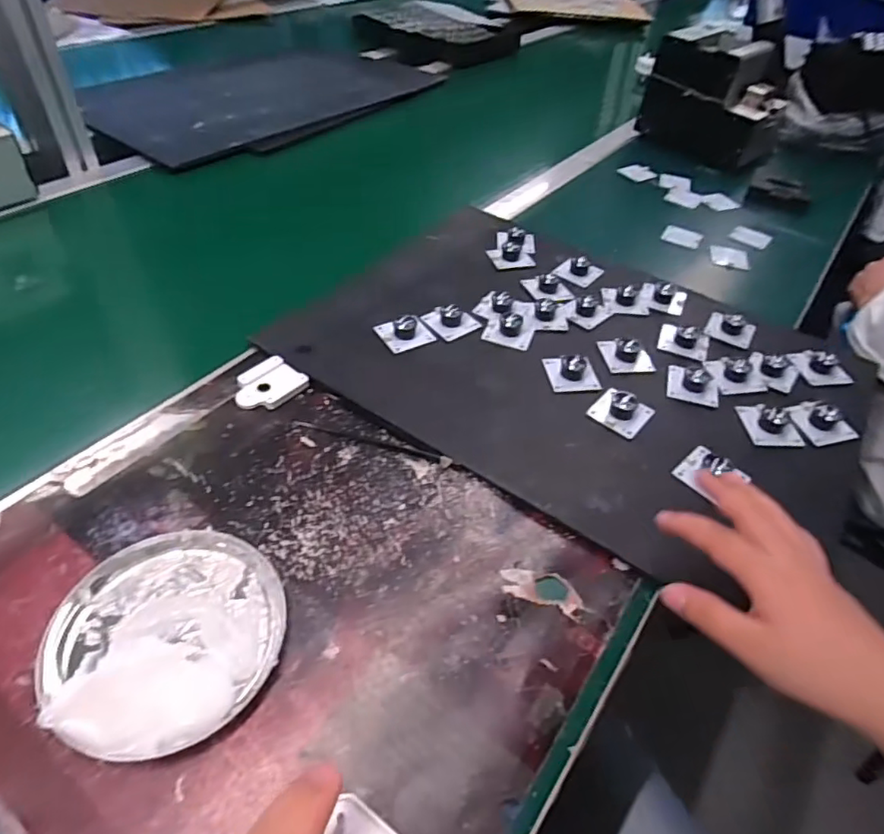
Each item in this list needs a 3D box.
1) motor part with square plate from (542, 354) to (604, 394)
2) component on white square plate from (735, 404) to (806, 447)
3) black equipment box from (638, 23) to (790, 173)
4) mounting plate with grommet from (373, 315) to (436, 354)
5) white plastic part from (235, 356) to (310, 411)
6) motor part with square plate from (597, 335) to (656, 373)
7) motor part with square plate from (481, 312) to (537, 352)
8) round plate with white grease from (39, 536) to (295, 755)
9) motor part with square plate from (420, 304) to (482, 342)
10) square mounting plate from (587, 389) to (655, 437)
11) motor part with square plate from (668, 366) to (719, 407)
[{"bbox_3d":[0.114,-0.044,0.511,0.040,0.014,0.046,-5,46,-9],"label":"motor part with square plate"},{"bbox_3d":[0.273,0.002,0.477,0.037,0.017,0.043,-2,46,-6],"label":"component on white square plate"},{"bbox_3d":[0.429,-0.501,0.899,0.139,0.138,0.192,-28,54,-28],"label":"black equipment box"},{"bbox_3d":[-0.033,-0.081,0.533,0.046,0.017,0.040,-22,51,-23],"label":"mounting plate with grommet"},{"bbox_3d":[-0.146,-0.026,0.481,0.046,0.009,0.055,32,52,24],"label":"white plastic part"},{"bbox_3d":[0.169,-0.063,0.534,0.040,0.015,0.048,-4,46,-9],"label":"motor part with square plate"},{"bbox_3d":[0.064,-0.088,0.547,0.045,0.014,0.046,18,47,12],"label":"motor part with square plate"},{"bbox_3d":[-0.159,0.120,0.330,0.126,0.026,0.127,2,46,-2],"label":"round plate with white grease"},{"bbox_3d":[0.009,-0.096,0.552,0.044,0.018,0.043,-26,53,-27],"label":"motor part with square plate"},{"bbox_3d":[0.150,-0.009,0.477,0.043,0.019,0.043,31,51,24],"label":"square mounting plate"},{"bbox_3d":[0.225,-0.034,0.510,0.042,0.018,0.041,15,47,11],"label":"motor part with square plate"}]

